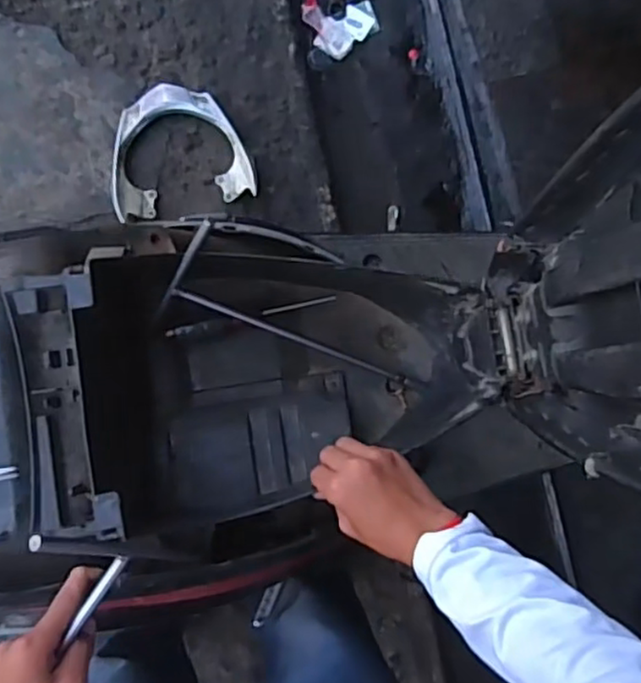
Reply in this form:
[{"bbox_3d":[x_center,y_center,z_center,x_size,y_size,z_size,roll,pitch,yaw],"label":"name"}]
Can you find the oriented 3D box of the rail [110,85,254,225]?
[{"bbox_3d":[-0.277,-0.371,1.274,0.268,0.041,0.250,-15,85,-5],"label":"rail"}]

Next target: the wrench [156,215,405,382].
[{"bbox_3d":[-0.011,-0.026,0.658,0.268,0.110,0.015,21,44,-21],"label":"wrench"}]

